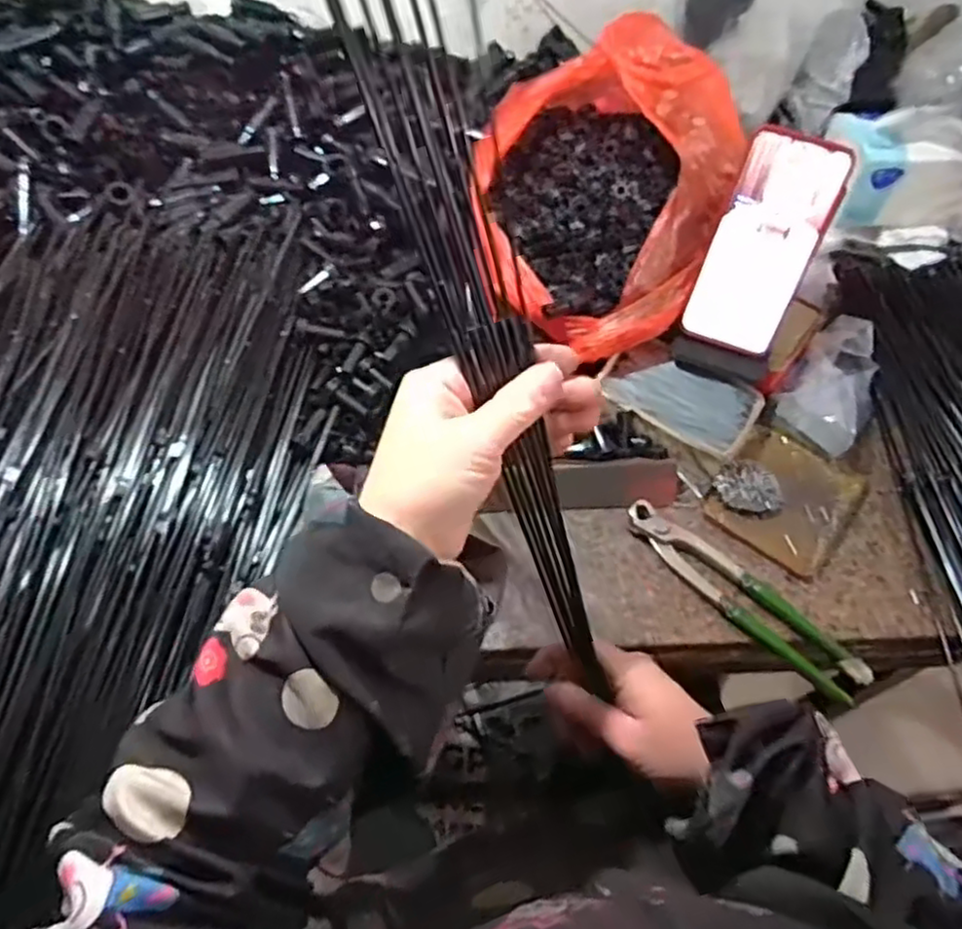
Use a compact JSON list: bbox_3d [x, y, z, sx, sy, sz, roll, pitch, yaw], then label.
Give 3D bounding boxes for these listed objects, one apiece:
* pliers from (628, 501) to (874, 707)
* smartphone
[{"bbox_3d":[0.194,0.097,0.523,0.198,0.024,0.040,38,63,22],"label":"pliers"},{"bbox_3d":[0.225,-0.173,0.557,0.077,0.164,0.014,23,30,14],"label":"smartphone"}]

